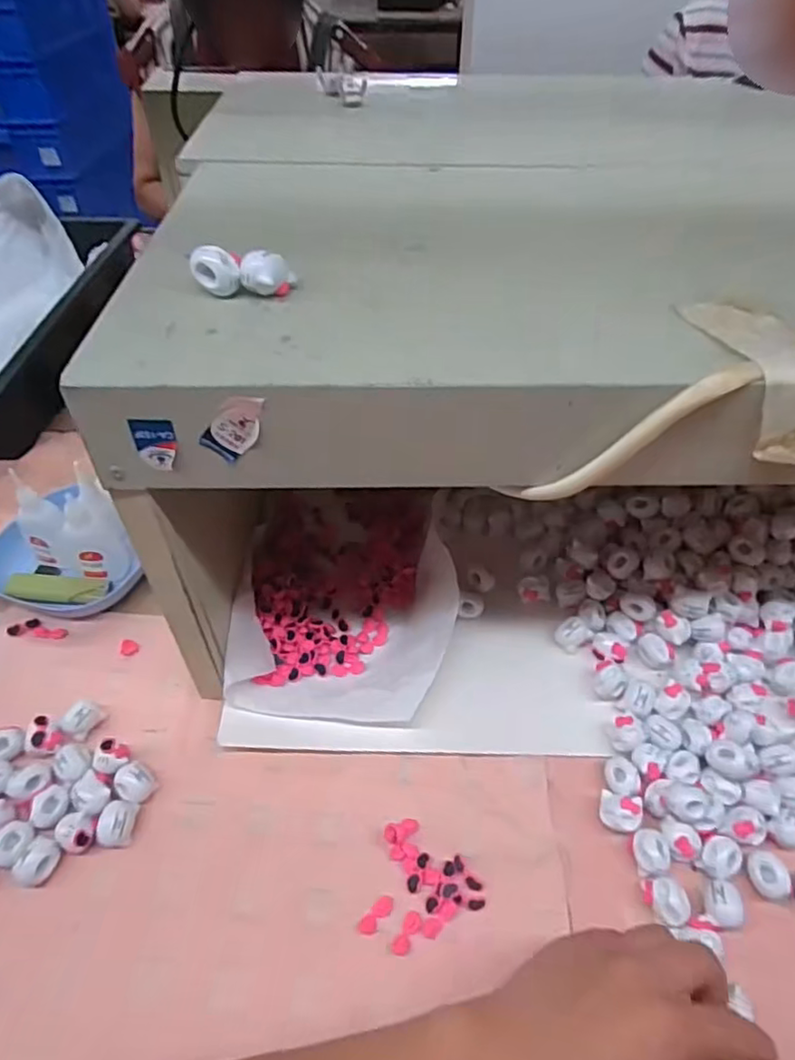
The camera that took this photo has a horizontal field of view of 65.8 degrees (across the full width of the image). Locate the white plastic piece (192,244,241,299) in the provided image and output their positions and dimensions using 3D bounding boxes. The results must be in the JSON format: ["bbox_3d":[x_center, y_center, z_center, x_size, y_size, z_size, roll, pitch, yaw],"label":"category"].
[{"bbox_3d":[-0.092,-0.131,0.311,0.022,0.020,0.014,-15,48,-15],"label":"white plastic piece"}]

